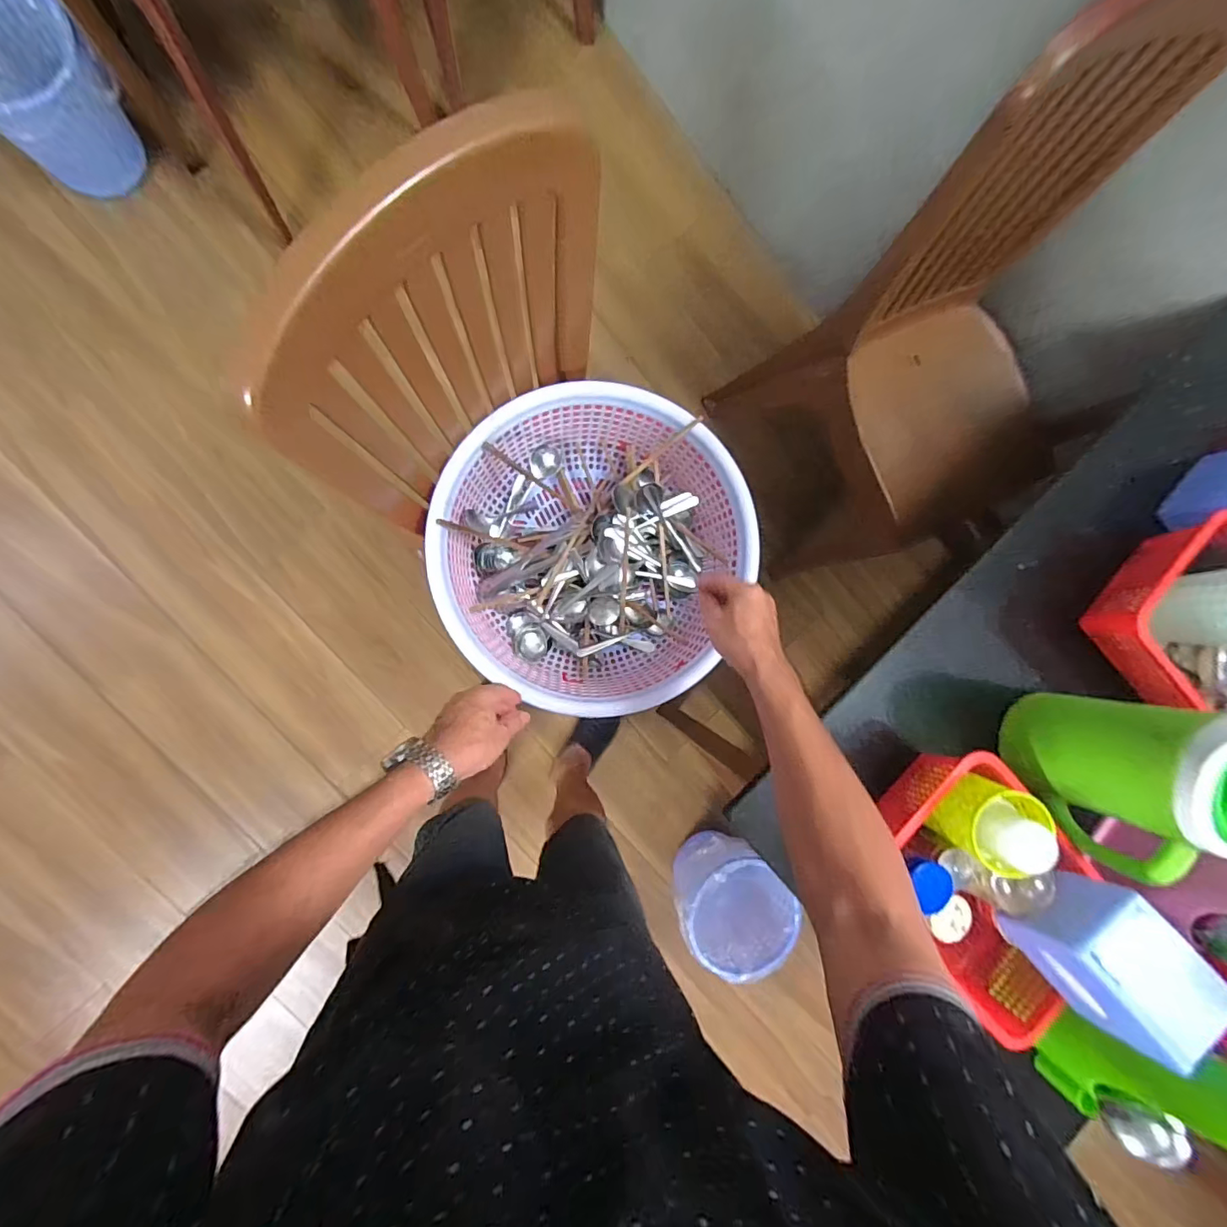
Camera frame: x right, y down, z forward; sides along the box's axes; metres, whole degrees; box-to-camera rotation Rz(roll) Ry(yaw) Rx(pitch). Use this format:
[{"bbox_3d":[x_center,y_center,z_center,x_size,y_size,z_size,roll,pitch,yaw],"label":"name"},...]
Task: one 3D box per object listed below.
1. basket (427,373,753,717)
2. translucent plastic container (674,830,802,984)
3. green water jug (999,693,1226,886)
[{"bbox_3d":[-0.033,-0.090,0.726,0.397,0.157,0.408,29,87,-6],"label":"basket"},{"bbox_3d":[0.249,0.636,1.166,0.219,0.225,0.214,0,90,-10],"label":"translucent plastic container"},{"bbox_3d":[0.561,0.184,0.568,0.113,0.195,0.182,6,89,-10],"label":"green water jug"}]

